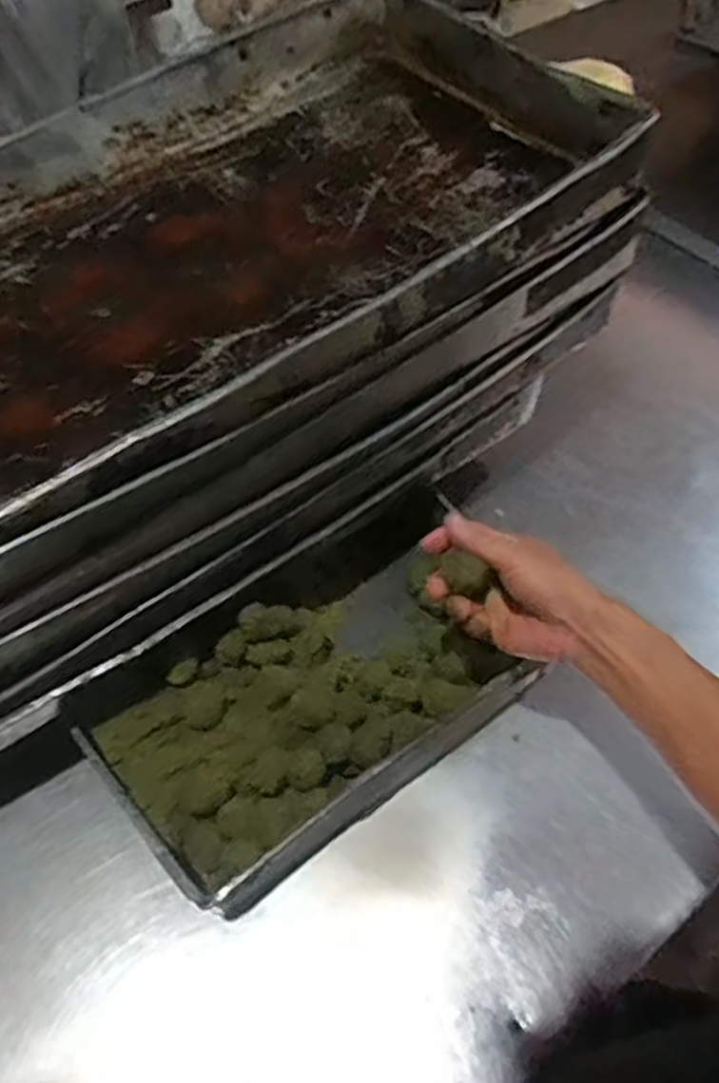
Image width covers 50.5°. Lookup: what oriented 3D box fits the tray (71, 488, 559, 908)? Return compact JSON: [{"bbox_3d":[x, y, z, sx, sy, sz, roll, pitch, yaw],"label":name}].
[{"bbox_3d":[-0.032,0.118,0.640,0.353,0.093,0.226,-32,60,-20],"label":"tray"}]

